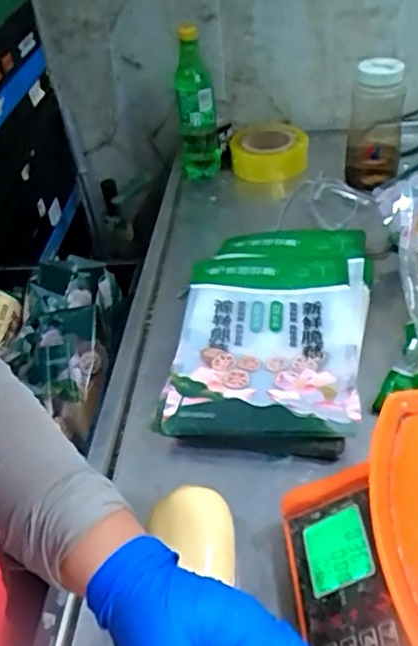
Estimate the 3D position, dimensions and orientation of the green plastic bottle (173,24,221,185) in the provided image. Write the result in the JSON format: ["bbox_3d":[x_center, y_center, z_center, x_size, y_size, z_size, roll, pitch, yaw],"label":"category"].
[{"bbox_3d":[-0.021,-0.347,1.003,0.063,0.254,0.056,-7,40,1],"label":"green plastic bottle"}]

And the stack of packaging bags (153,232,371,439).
[{"bbox_3d":[0.079,-0.004,0.758,0.223,0.046,0.366,4,42,13],"label":"stack of packaging bags"}]

